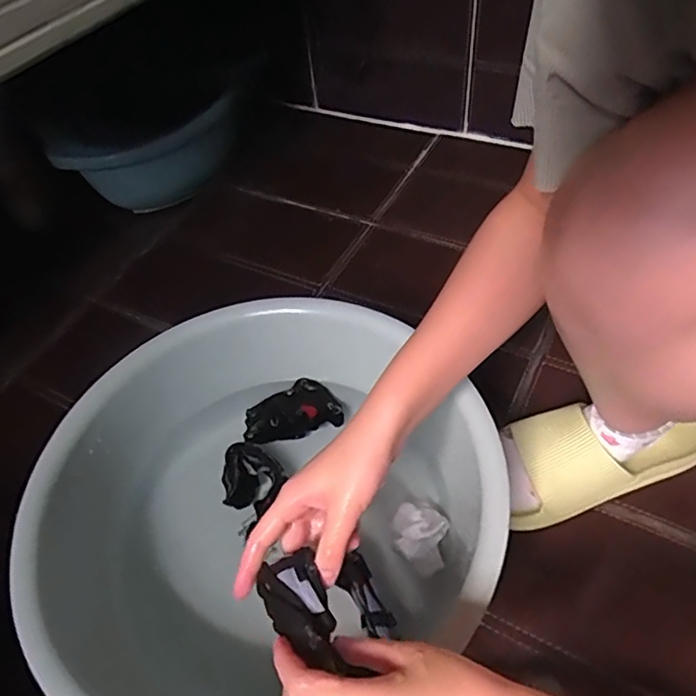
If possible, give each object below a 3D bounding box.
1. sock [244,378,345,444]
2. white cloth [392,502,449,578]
[{"bbox_3d":[-0.062,0.068,0.610,0.102,0.017,0.060,-19,52,-9],"label":"sock"},{"bbox_3d":[0.064,0.171,0.507,0.048,0.012,0.060,8,53,12],"label":"white cloth"}]

